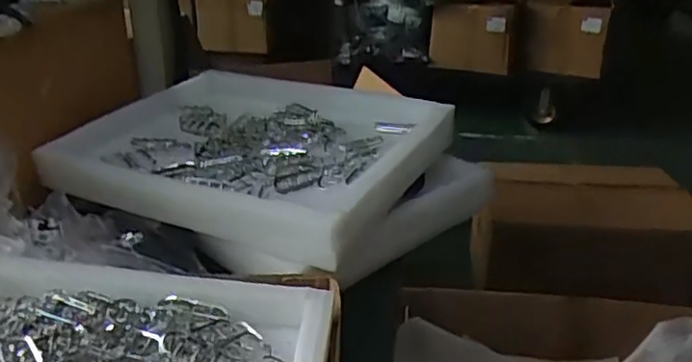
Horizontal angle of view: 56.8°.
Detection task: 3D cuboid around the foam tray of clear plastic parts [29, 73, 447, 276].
[{"bbox_3d":[-0.097,-0.043,0.675,0.362,0.045,0.276,12,28,23],"label":"foam tray of clear plastic parts"}]

